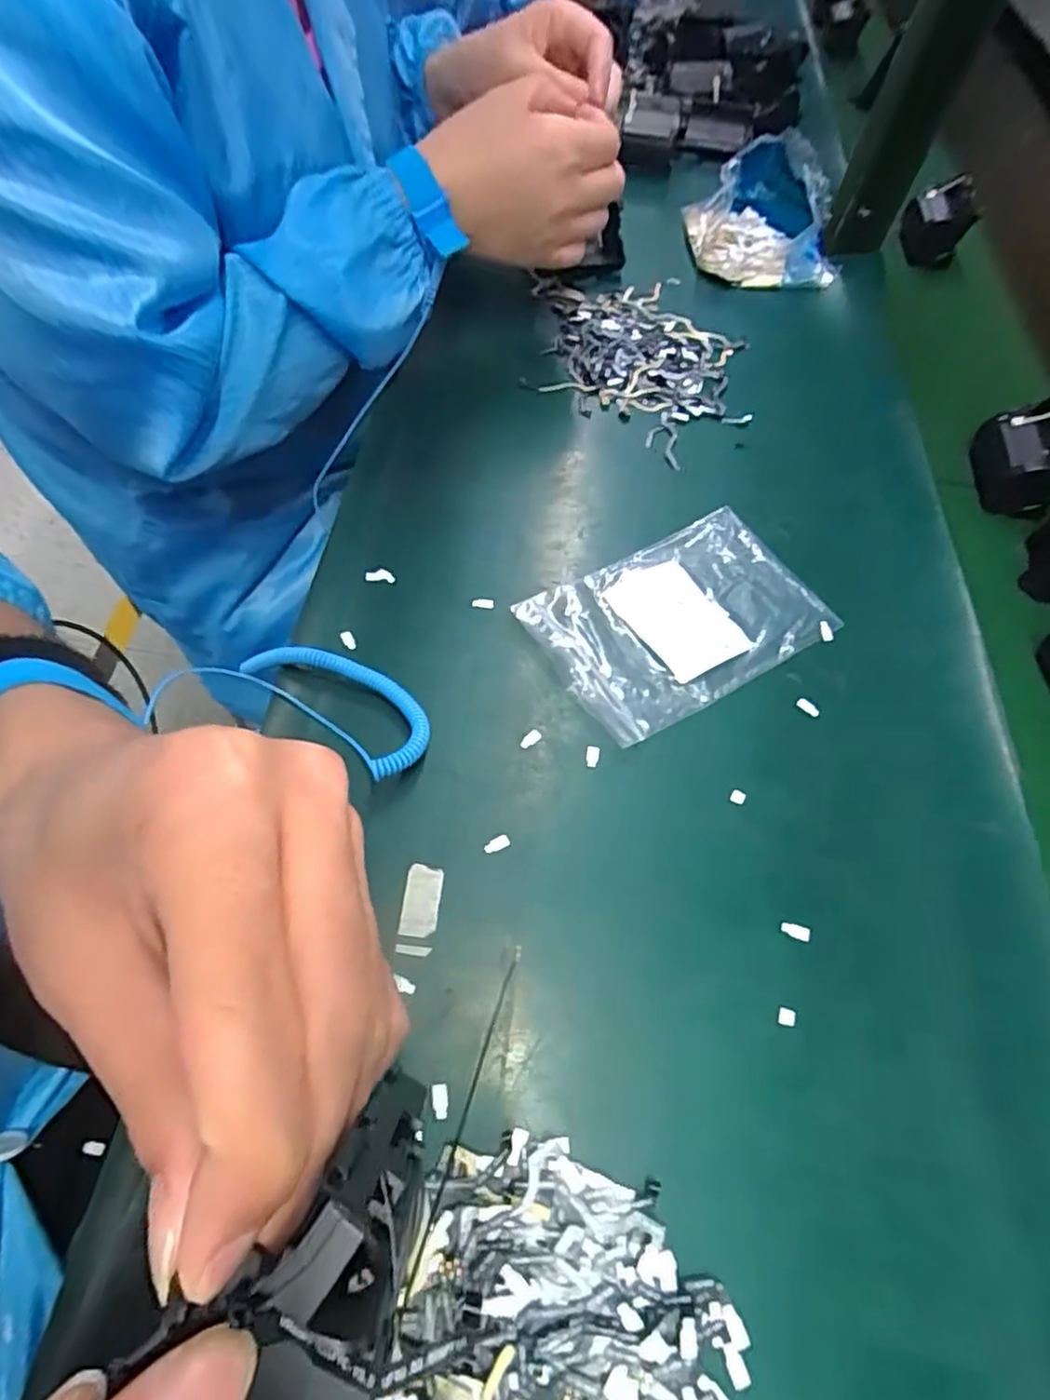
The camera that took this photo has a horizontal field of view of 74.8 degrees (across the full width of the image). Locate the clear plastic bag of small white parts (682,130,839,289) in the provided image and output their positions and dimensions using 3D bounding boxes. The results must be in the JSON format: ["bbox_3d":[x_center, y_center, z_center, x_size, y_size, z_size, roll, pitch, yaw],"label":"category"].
[{"bbox_3d":[0.191,-0.392,0.550,0.106,0.067,0.112,-1,59,-5],"label":"clear plastic bag of small white parts"}]

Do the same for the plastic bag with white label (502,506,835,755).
[{"bbox_3d":[0.083,-0.045,0.370,0.152,0.008,0.098,-27,65,-19],"label":"plastic bag with white label"}]

